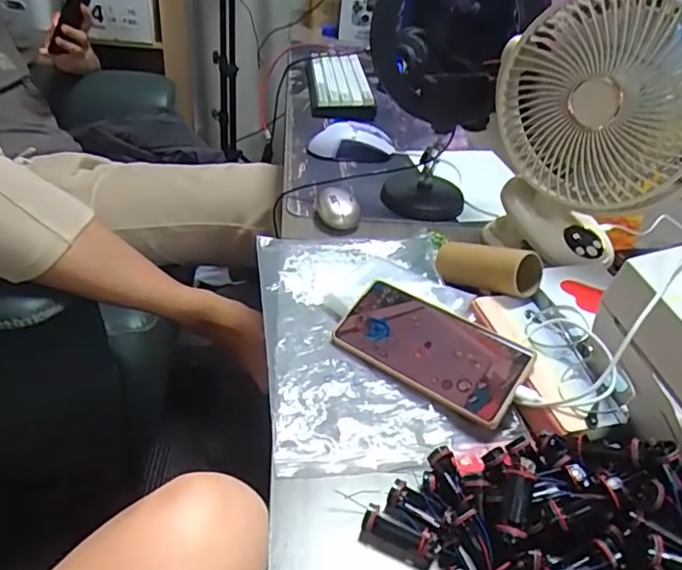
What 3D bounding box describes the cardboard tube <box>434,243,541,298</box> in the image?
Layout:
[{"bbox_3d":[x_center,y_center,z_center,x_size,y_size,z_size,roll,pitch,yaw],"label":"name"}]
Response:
[{"bbox_3d":[0.141,-0.020,0.564,0.105,0.043,0.038,12,35,31],"label":"cardboard tube"}]

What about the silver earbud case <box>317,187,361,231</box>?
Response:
[{"bbox_3d":[-0.002,-0.090,0.677,0.051,0.032,0.050,8,37,0],"label":"silver earbud case"}]

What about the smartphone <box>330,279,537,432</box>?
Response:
[{"bbox_3d":[0.076,0.051,0.487,0.162,0.008,0.081,27,66,29],"label":"smartphone"}]

